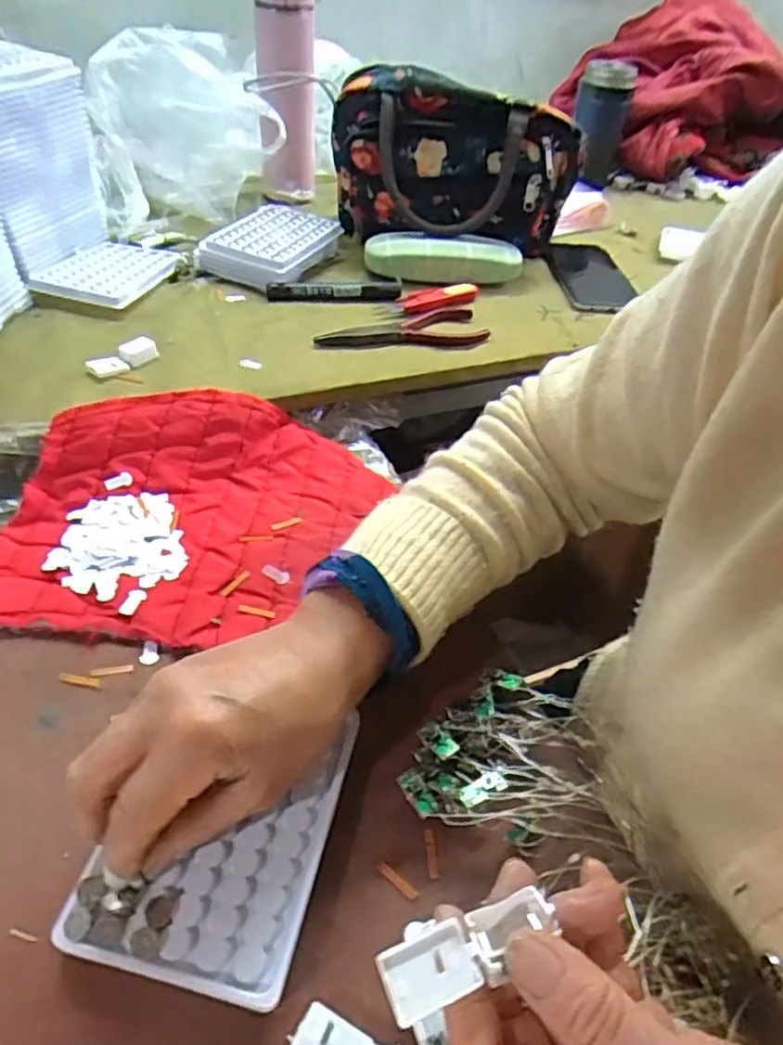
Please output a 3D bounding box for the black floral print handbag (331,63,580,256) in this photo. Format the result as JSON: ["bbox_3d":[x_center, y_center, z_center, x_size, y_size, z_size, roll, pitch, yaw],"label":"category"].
[{"bbox_3d":[0.058,-0.364,0.666,0.248,0.136,0.107,14,44,8],"label":"black floral print handbag"}]

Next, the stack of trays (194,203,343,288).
[{"bbox_3d":[-0.115,-0.287,0.660,0.099,0.022,0.143,21,45,15],"label":"stack of trays"}]

